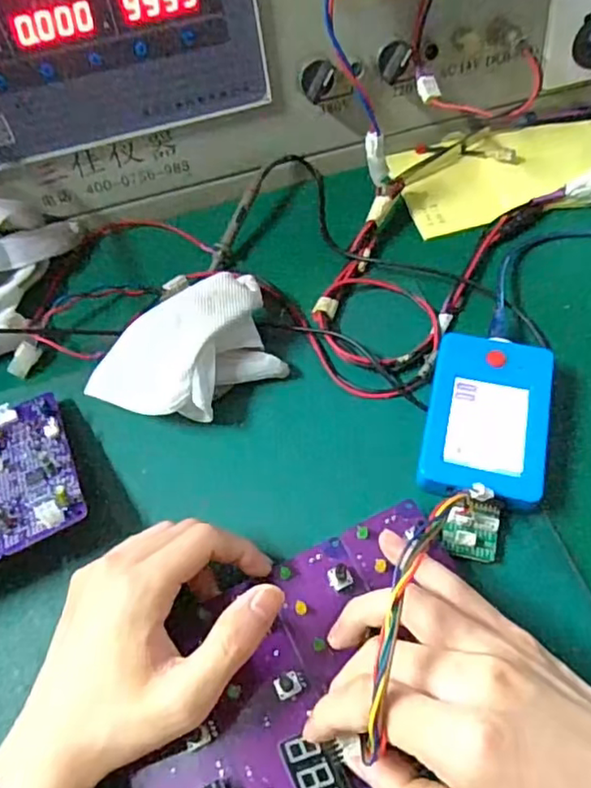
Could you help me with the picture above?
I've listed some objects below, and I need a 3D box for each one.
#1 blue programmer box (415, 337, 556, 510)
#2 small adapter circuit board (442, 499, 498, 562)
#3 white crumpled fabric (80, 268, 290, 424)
[{"bbox_3d":[0.116,0.015,0.367,0.069,0.024,0.104,10,60,11],"label":"blue programmer box"},{"bbox_3d":[0.098,0.075,0.337,0.029,0.007,0.031,14,79,-2],"label":"small adapter circuit board"},{"bbox_3d":[-0.067,-0.022,0.390,0.127,0.046,0.073,-31,61,-14],"label":"white crumpled fabric"}]

